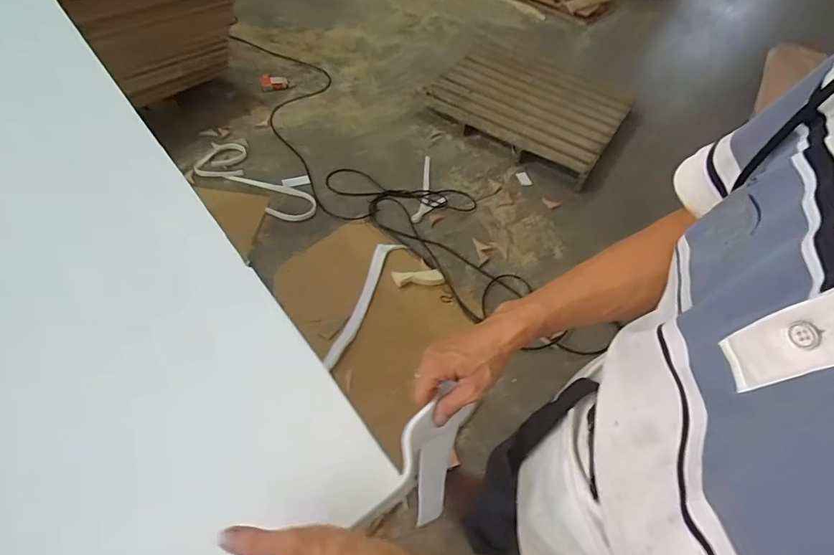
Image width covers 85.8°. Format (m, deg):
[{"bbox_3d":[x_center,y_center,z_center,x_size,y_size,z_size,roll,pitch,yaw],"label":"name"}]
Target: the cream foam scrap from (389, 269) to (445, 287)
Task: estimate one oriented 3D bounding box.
[{"bbox_3d":[0.006,0.002,1.743,0.202,0.020,0.070,-4,52,-10],"label":"cream foam scrap"}]

